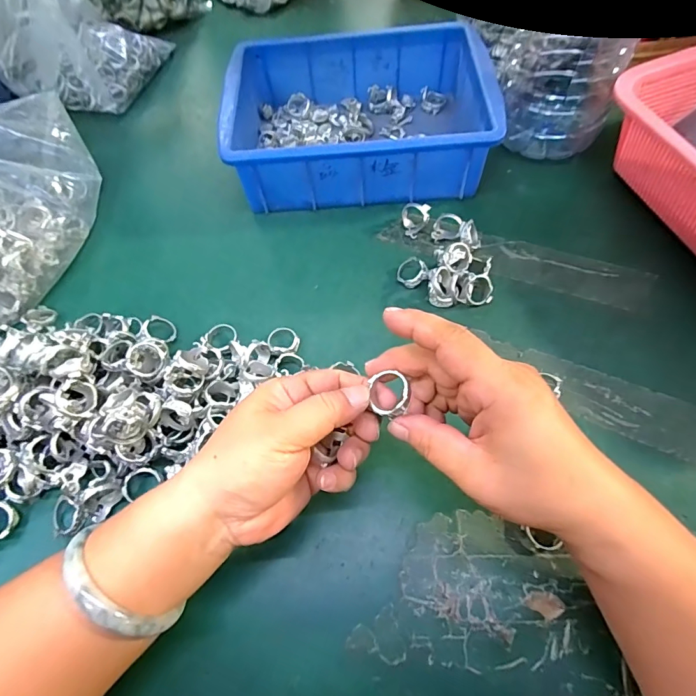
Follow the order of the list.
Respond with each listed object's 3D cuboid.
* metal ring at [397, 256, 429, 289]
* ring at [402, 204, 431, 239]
[{"bbox_3d":[0.055,-0.065,0.365,0.027,0.007,0.025,-1,85,18],"label":"metal ring"},{"bbox_3d":[0.062,-0.118,0.391,0.025,0.024,0.022,6,63,7],"label":"ring"}]

